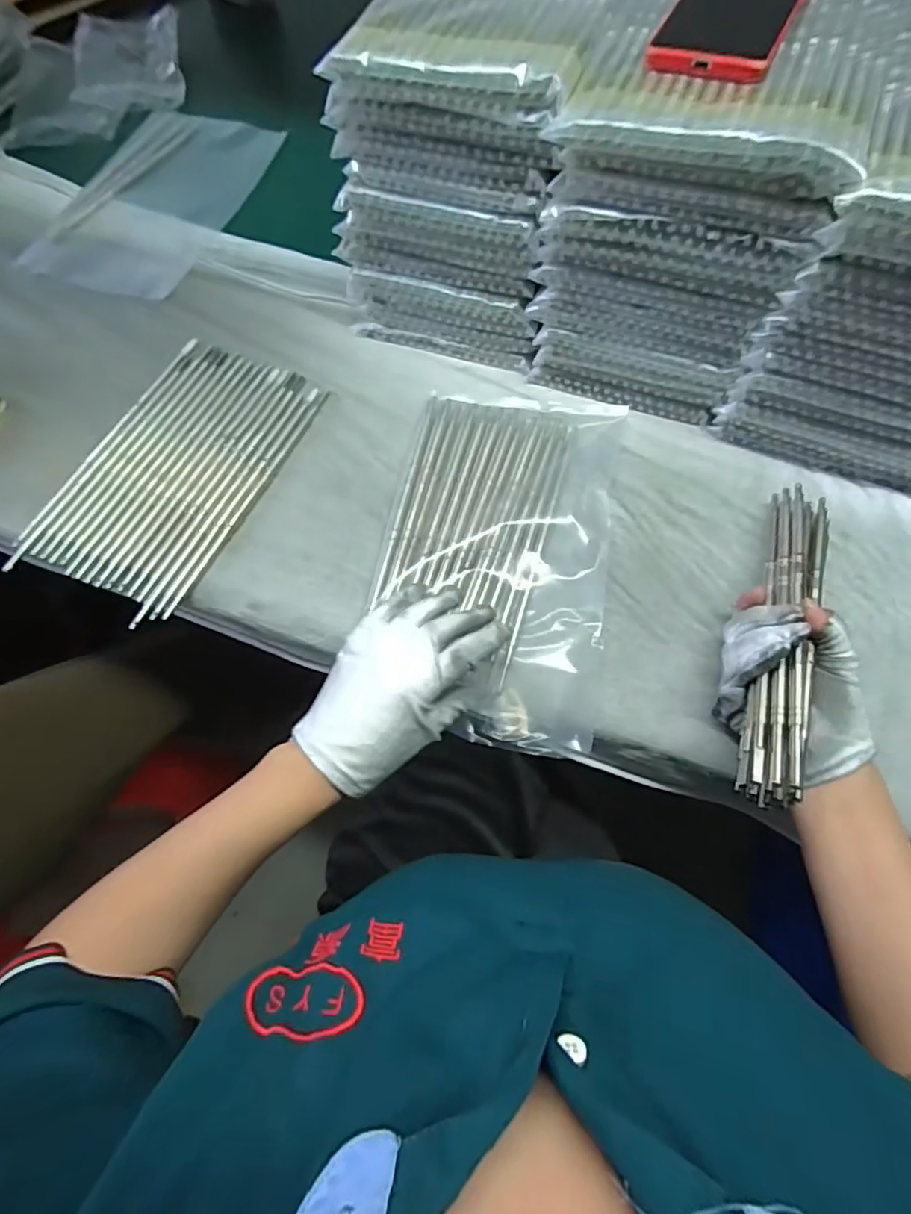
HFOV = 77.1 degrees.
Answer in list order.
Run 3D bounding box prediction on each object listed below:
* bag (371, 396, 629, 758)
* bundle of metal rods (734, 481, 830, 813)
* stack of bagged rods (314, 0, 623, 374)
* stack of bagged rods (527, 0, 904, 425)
[{"bbox_3d":[0.035,-0.049,0.470,0.181,0.026,0.310,10,68,6],"label":"bag"},{"bbox_3d":[0.234,0.010,0.395,0.047,0.037,0.267,22,53,11],"label":"bundle of metal rods"},{"bbox_3d":[0.018,-0.394,0.515,0.184,0.224,0.206,18,70,10],"label":"stack of bagged rods"},{"bbox_3d":[0.199,-0.349,0.487,0.186,0.224,0.253,20,70,10],"label":"stack of bagged rods"}]

